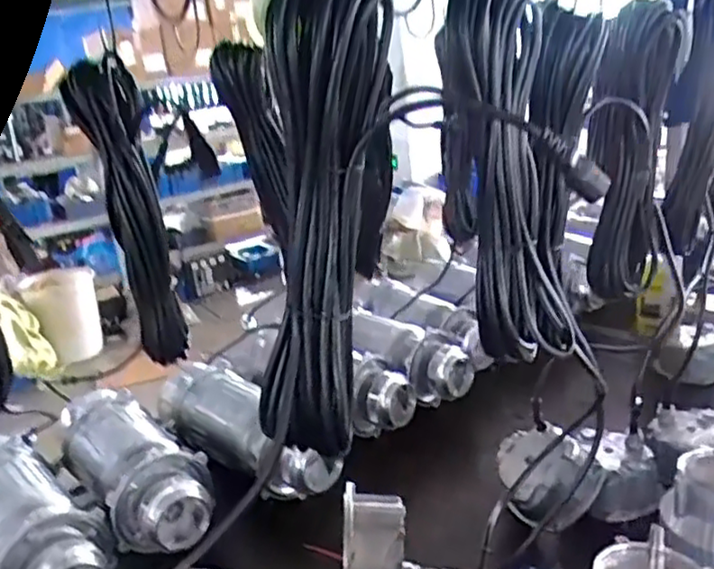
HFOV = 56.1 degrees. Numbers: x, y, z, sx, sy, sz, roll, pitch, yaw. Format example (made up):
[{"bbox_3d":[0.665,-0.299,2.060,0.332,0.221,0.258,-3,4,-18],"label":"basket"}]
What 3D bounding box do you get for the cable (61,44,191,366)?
[{"bbox_3d":[-0.260,-0.072,0.768,0.080,0.339,0.047,-13,18,-23],"label":"cable"}]

